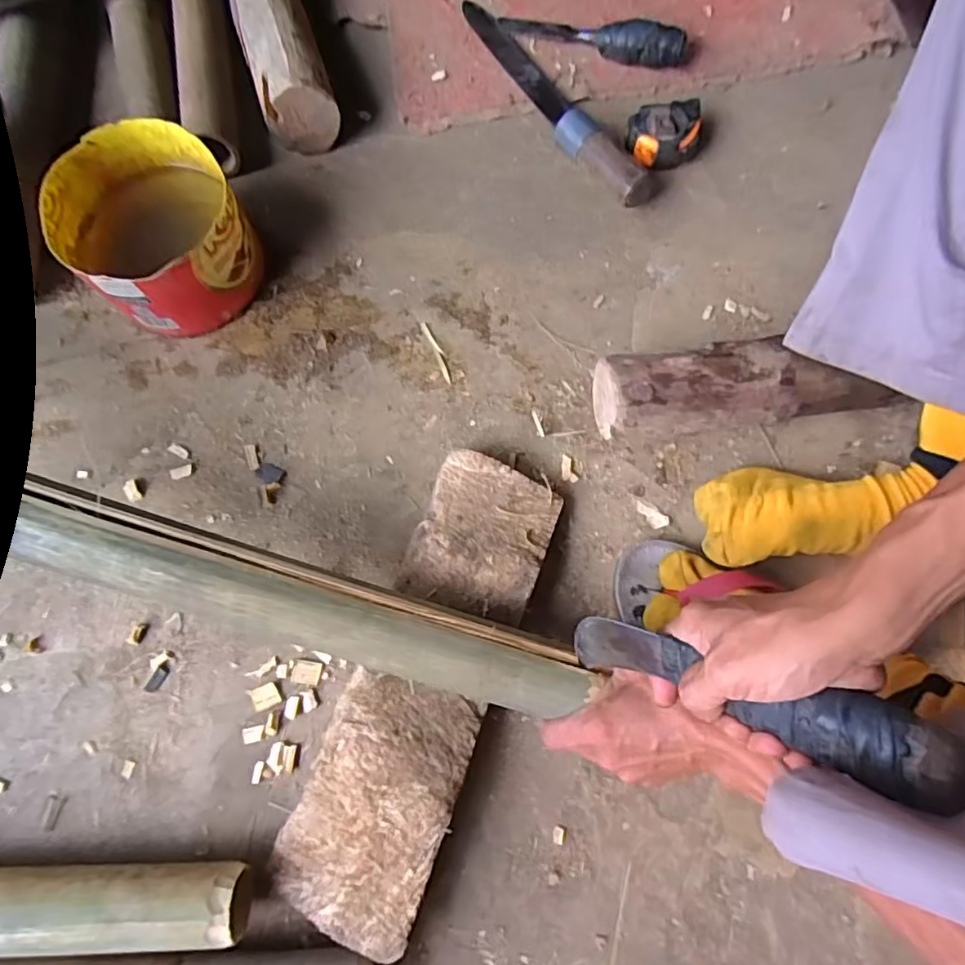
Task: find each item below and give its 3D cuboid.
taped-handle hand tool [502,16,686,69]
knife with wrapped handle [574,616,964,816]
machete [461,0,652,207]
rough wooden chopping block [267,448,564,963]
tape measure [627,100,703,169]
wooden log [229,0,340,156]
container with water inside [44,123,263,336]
[{"bbox_3d":[0.115,-0.475,0.614,0.207,0.036,0.040,21,76,7],"label":"taped-handle hand tool"},{"bbox_3d":[0.131,0.112,0.321,0.210,0.032,0.036,7,69,49],"label":"knife with wrapped handle"},{"bbox_3d":[0.064,-0.402,0.601,0.047,0.047,0.327,-29,76,-6],"label":"machete"},{"bbox_3d":[-0.043,0.149,0.455,0.104,0.045,0.349,20,76,6],"label":"rough wooden chopping block"},{"bbox_3d":[0.182,-0.344,0.585,0.073,0.035,0.053,-11,75,-2],"label":"tape measure"},{"bbox_3d":[-0.220,-0.485,0.616,0.073,0.071,0.303,-18,75,-4],"label":"wooden log"},{"bbox_3d":[-0.288,-0.221,0.533,0.140,0.096,0.150,0,75,1],"label":"container with water inside"}]

